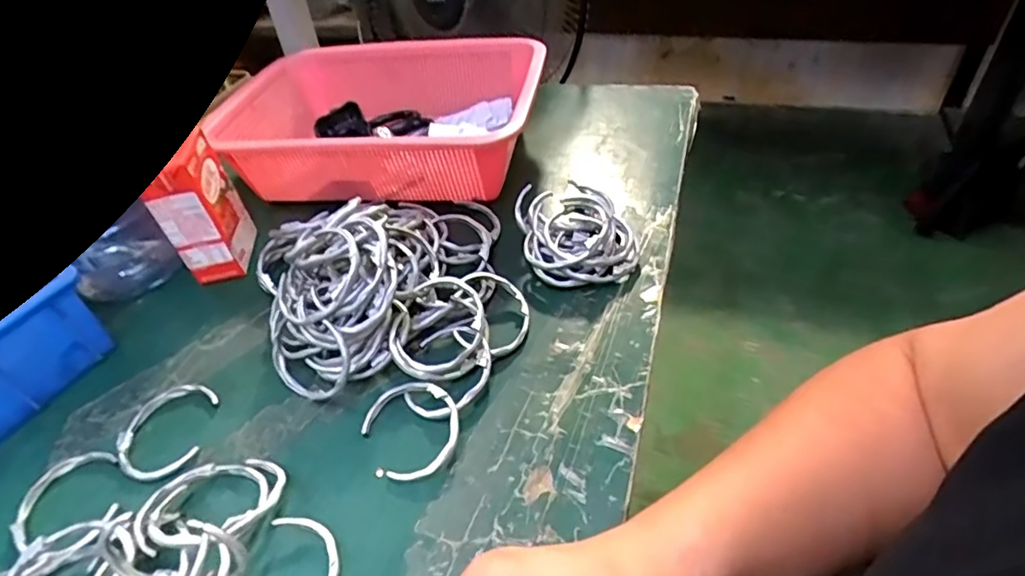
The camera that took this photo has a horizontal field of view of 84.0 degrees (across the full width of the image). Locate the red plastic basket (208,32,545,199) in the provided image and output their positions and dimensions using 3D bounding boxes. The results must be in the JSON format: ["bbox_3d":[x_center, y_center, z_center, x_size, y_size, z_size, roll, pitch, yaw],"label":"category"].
[{"bbox_3d":[-0.122,-0.170,0.565,0.292,0.083,0.209,2,42,10],"label":"red plastic basket"}]

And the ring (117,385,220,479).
[{"bbox_3d":[-0.222,0.091,0.364,0.052,0.007,0.067,-5,43,0],"label":"ring"}]

